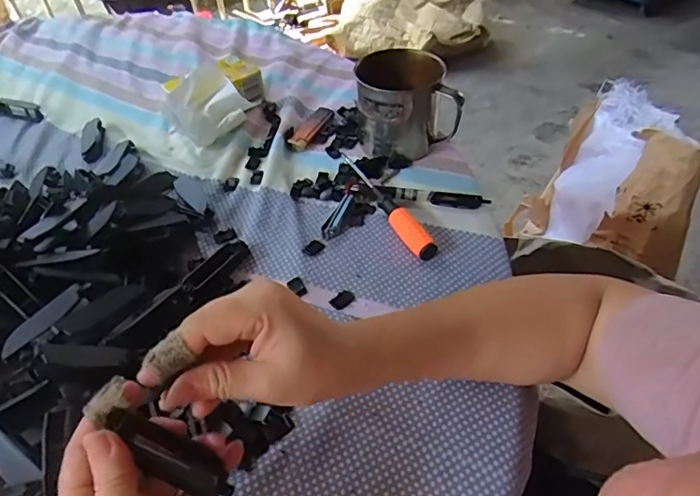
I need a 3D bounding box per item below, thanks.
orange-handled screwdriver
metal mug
[{"bbox_3d":[0.030,-0.047,0.505,0.017,0.023,0.164,-24,49,-18],"label":"orange-handled screwdriver"},{"bbox_3d":[0.060,-0.153,0.552,0.102,0.092,0.081,-2,46,2],"label":"metal mug"}]

